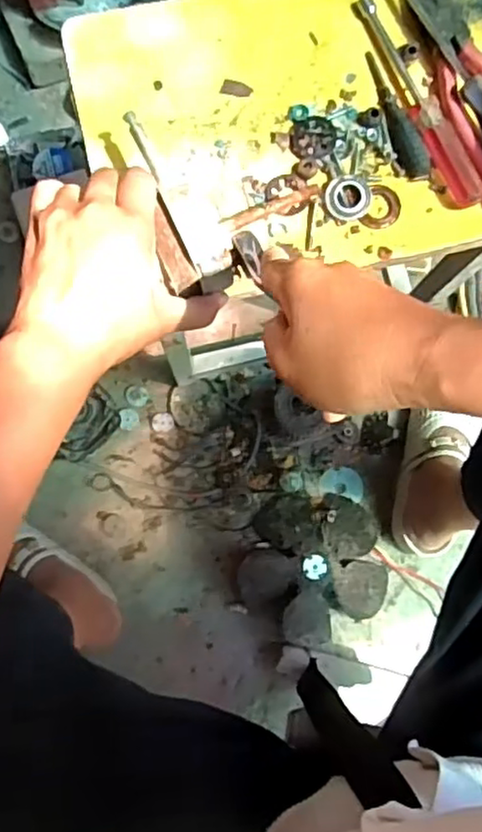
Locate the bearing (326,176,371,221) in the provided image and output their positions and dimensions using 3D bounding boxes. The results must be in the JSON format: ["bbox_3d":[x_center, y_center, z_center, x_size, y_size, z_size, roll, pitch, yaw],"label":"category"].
[{"bbox_3d":[0.079,-0.161,0.490,0.032,0.012,0.029,22,82,2],"label":"bearing"}]

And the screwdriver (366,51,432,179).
[{"bbox_3d":[0.115,-0.226,0.495,0.019,0.013,0.103,-19,82,-4],"label":"screwdriver"}]

